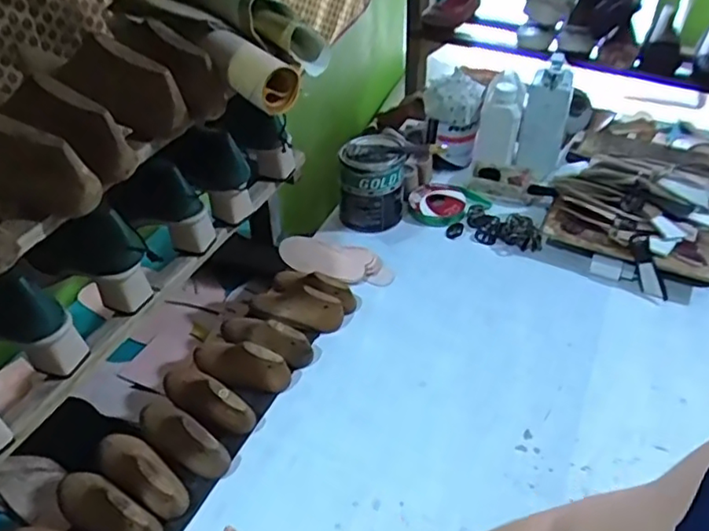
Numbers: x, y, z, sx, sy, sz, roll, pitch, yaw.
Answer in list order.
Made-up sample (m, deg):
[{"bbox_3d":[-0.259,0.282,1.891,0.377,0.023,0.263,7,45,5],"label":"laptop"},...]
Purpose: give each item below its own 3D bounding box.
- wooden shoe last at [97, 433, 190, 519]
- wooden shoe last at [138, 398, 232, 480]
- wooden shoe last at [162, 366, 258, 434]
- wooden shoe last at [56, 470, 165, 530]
[{"bbox_3d":[-0.244,0.230,0.688,0.139,0.050,0.050,28,50,27],"label":"wooden shoe last"},{"bbox_3d":[-0.213,0.197,0.721,0.139,0.049,0.051,26,49,25],"label":"wooden shoe last"},{"bbox_3d":[-0.190,0.164,0.764,0.144,0.048,0.060,31,51,29],"label":"wooden shoe last"},{"bbox_3d":[-0.270,0.263,0.657,0.141,0.043,0.053,18,46,18],"label":"wooden shoe last"}]

